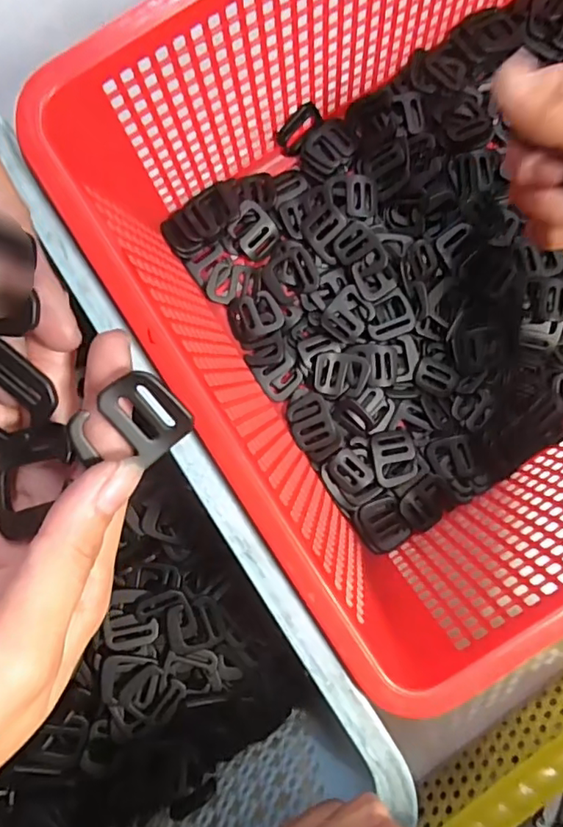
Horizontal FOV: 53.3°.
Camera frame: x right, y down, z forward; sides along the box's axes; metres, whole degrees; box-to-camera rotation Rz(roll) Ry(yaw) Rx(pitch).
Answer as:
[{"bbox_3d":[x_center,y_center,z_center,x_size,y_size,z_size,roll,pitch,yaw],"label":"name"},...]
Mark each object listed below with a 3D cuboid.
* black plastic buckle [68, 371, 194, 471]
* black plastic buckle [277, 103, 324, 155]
[{"bbox_3d":[-0.043,0.005,0.160,0.031,0.004,0.025,-40,116,-6],"label":"black plastic buckle"},{"bbox_3d":[0.010,-0.169,0.331,0.029,0.022,0.004,-38,71,16],"label":"black plastic buckle"}]

